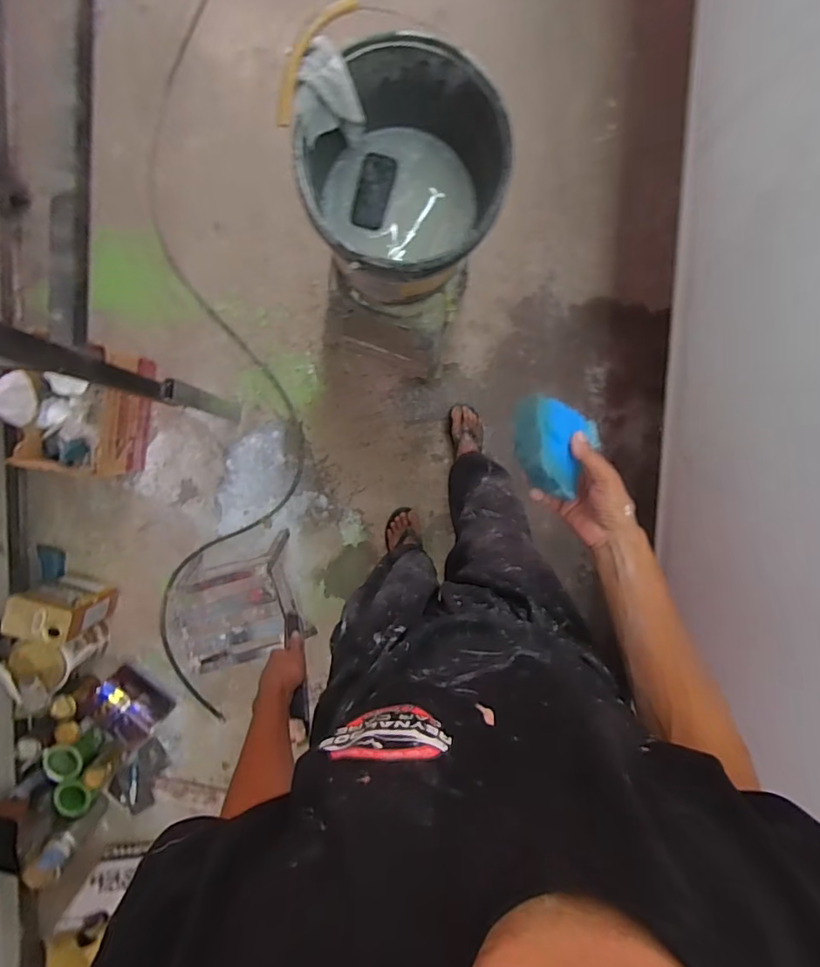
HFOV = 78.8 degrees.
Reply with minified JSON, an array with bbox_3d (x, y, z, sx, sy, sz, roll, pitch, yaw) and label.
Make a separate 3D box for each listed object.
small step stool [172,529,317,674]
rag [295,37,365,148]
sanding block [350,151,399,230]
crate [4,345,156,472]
[{"bbox_3d":[-0.493,0.352,1.418,0.313,0.286,0.301,-11,96,-1],"label":"small step stool"},{"bbox_3d":[-0.123,-0.547,0.706,0.094,0.106,0.073,-30,96,1],"label":"rag"},{"bbox_3d":[-0.063,-0.509,0.870,0.057,0.018,0.118,14,94,-3],"label":"sanding block"},{"bbox_3d":[-0.864,-0.197,1.330,0.215,0.286,0.322,10,95,-3],"label":"crate"}]

